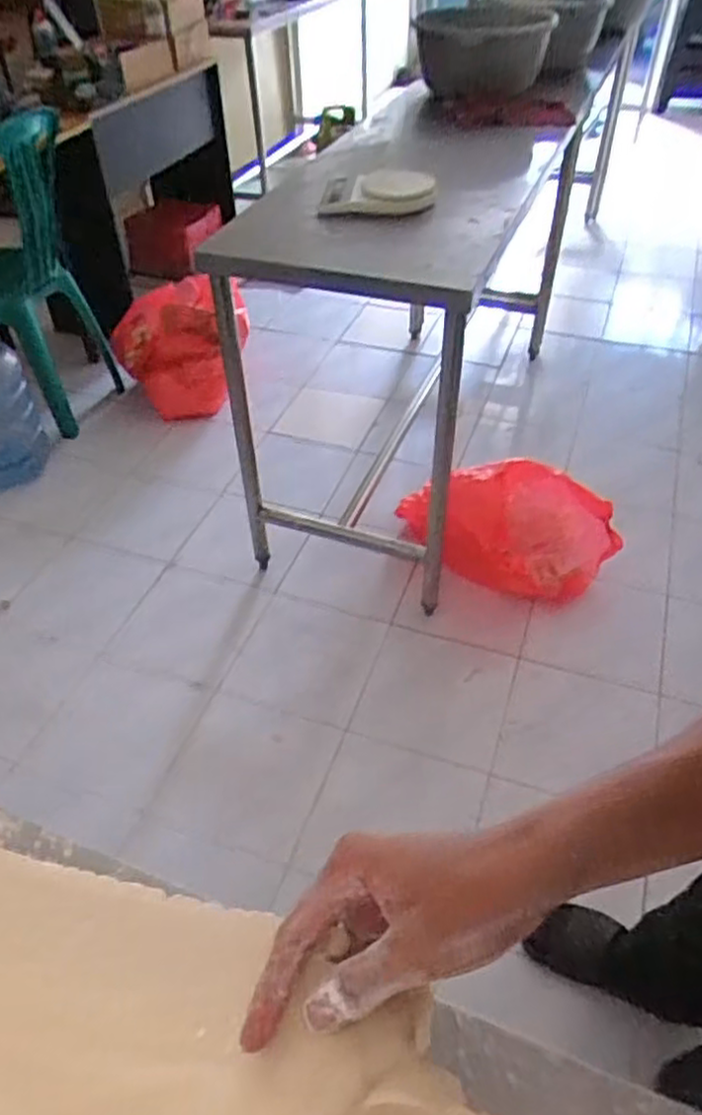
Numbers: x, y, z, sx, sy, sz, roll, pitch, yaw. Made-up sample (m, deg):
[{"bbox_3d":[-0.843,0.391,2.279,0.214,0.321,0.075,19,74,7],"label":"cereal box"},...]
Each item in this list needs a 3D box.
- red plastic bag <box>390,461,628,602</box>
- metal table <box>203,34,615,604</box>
[{"bbox_3d":[0.383,-0.068,1.731,0.508,0.273,0.260,0,45,1],"label":"red plastic bag"},{"bbox_3d":[0.171,-0.638,1.867,0.549,0.814,1.318,12,46,13],"label":"metal table"}]

